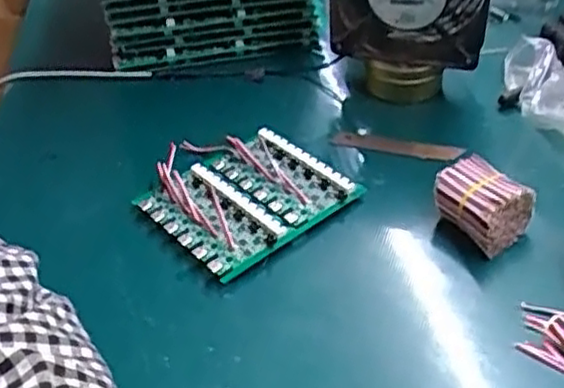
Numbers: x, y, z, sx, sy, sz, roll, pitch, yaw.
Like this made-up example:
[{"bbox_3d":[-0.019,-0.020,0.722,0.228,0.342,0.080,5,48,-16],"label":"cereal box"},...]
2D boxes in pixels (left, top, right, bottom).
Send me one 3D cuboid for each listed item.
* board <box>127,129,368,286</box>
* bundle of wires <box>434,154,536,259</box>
[{"bbox_3d":[-0.030,-0.001,0.485,0.114,0.028,0.122,-32,46,-27],"label":"board"},{"bbox_3d":[0.127,0.008,0.449,0.048,0.042,0.057,-33,46,-28],"label":"bundle of wires"}]

